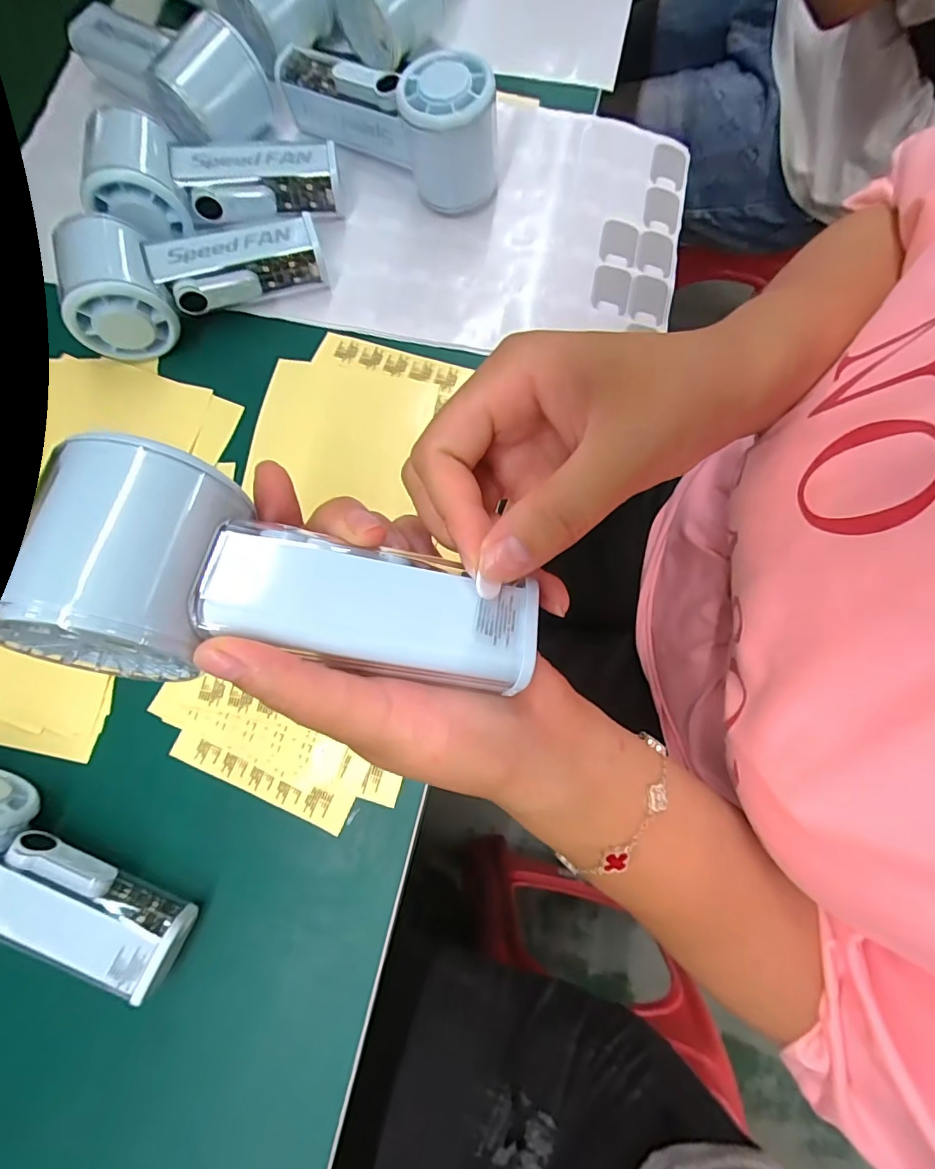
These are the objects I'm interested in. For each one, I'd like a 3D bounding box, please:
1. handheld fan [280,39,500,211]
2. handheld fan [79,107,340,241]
[{"bbox_3d":[-0.047,-0.308,0.321,0.154,0.061,0.060,36,81,7],"label":"handheld fan"},{"bbox_3d":[-0.157,-0.262,0.314,0.148,0.039,0.061,-12,79,-14],"label":"handheld fan"}]

